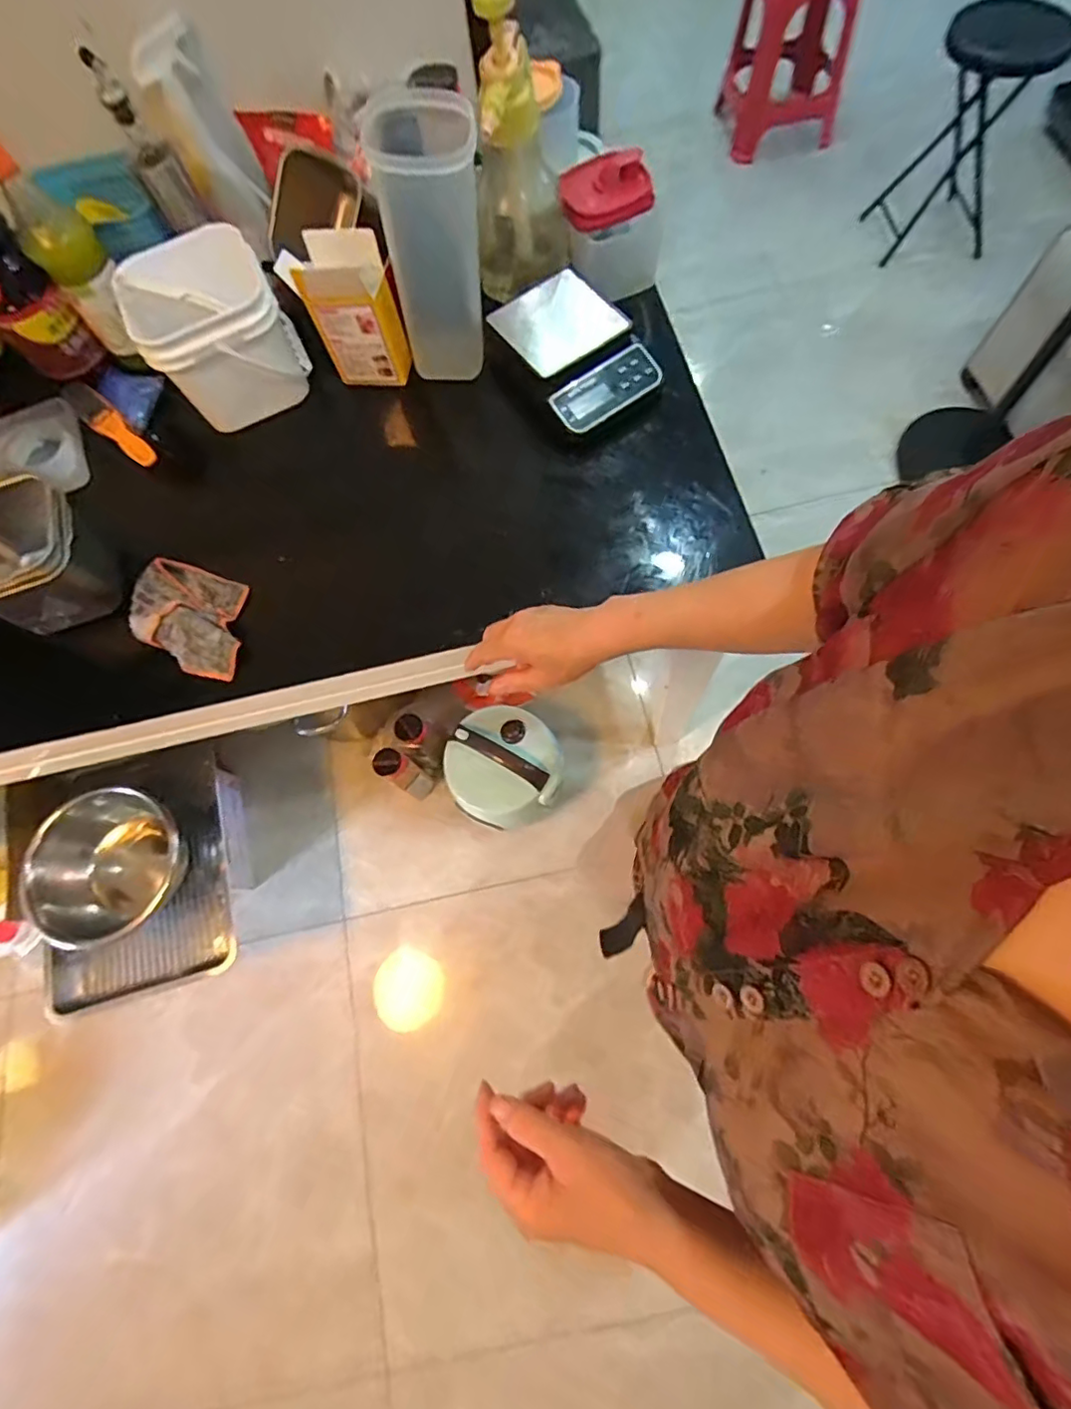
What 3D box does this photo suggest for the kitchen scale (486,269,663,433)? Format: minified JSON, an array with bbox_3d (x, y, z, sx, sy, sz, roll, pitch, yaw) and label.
[{"bbox_3d":[0.055,-0.487,0.767,0.150,0.056,0.244,-24,70,-7],"label":"kitchen scale"}]

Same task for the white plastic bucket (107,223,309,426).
[{"bbox_3d":[-0.418,-0.492,0.765,0.170,0.162,0.138,-23,70,-2],"label":"white plastic bucket"}]

